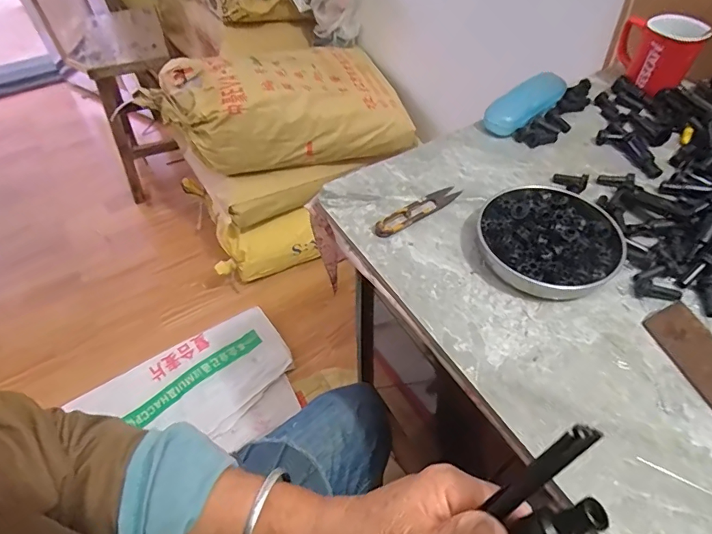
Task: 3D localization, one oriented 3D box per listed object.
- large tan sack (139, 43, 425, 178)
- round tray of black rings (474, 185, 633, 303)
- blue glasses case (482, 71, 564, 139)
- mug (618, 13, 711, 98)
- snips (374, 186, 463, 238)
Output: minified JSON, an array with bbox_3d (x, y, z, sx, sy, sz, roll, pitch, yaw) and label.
[{"bbox_3d":[-0.198,-0.489,1.241,0.645,0.232,0.401,-13,52,-9],"label":"large tan sack"},{"bbox_3d":[0.197,-0.029,0.460,0.134,0.024,0.130,-1,51,1],"label":"round tray of black rings"},{"bbox_3d":[0.239,-0.229,0.616,0.152,0.034,0.050,-34,58,-23],"label":"blue glasses case"},{"bbox_3d":[0.423,-0.307,0.633,0.102,0.088,0.067,29,58,22],"label":"mug"},{"bbox_3d":[0.071,-0.066,0.503,0.119,0.009,0.026,-31,57,-21],"label":"snips"}]

